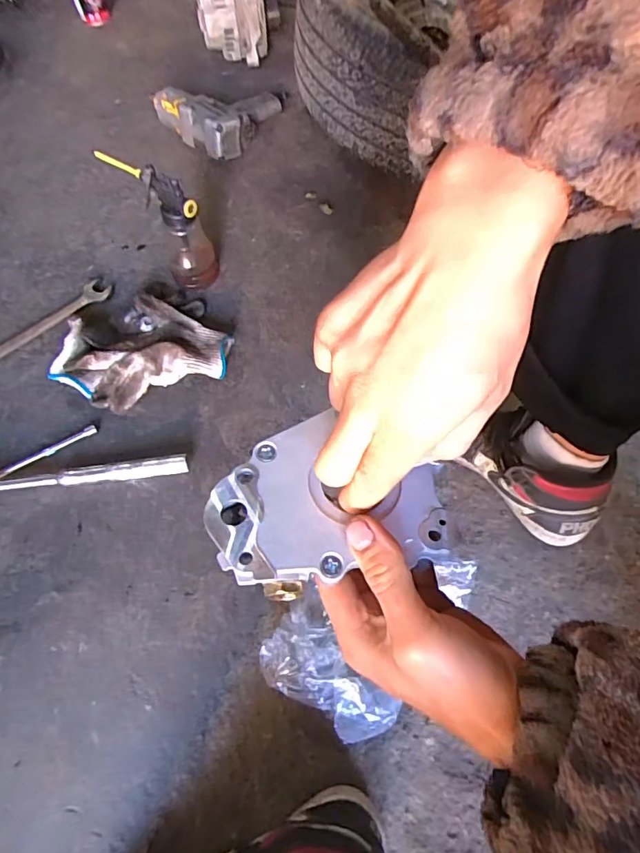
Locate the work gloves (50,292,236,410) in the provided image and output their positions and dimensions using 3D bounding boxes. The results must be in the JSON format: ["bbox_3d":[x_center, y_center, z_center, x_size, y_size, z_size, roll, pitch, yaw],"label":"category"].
[{"bbox_3d":[-0.235,-0.108,0.626,0.216,0.046,0.149,-22,61,-9],"label":"work gloves"}]

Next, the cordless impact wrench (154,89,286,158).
[{"bbox_3d":[-0.185,-0.579,0.863,0.175,0.088,0.208,21,63,15],"label":"cordless impact wrench"}]

